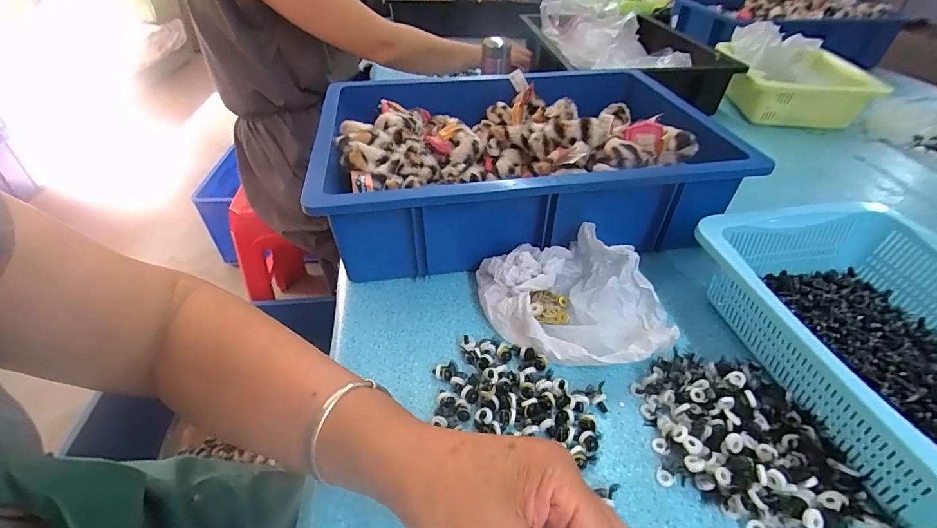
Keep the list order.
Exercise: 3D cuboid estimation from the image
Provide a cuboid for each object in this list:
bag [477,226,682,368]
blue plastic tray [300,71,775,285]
[{"bbox_3d":[0.092,0.034,0.389,0.144,0.060,0.148,-9,42,-13],"label":"bag"},{"bbox_3d":[0.060,-0.127,0.534,0.439,0.117,0.335,-3,41,-5],"label":"blue plastic tray"}]

